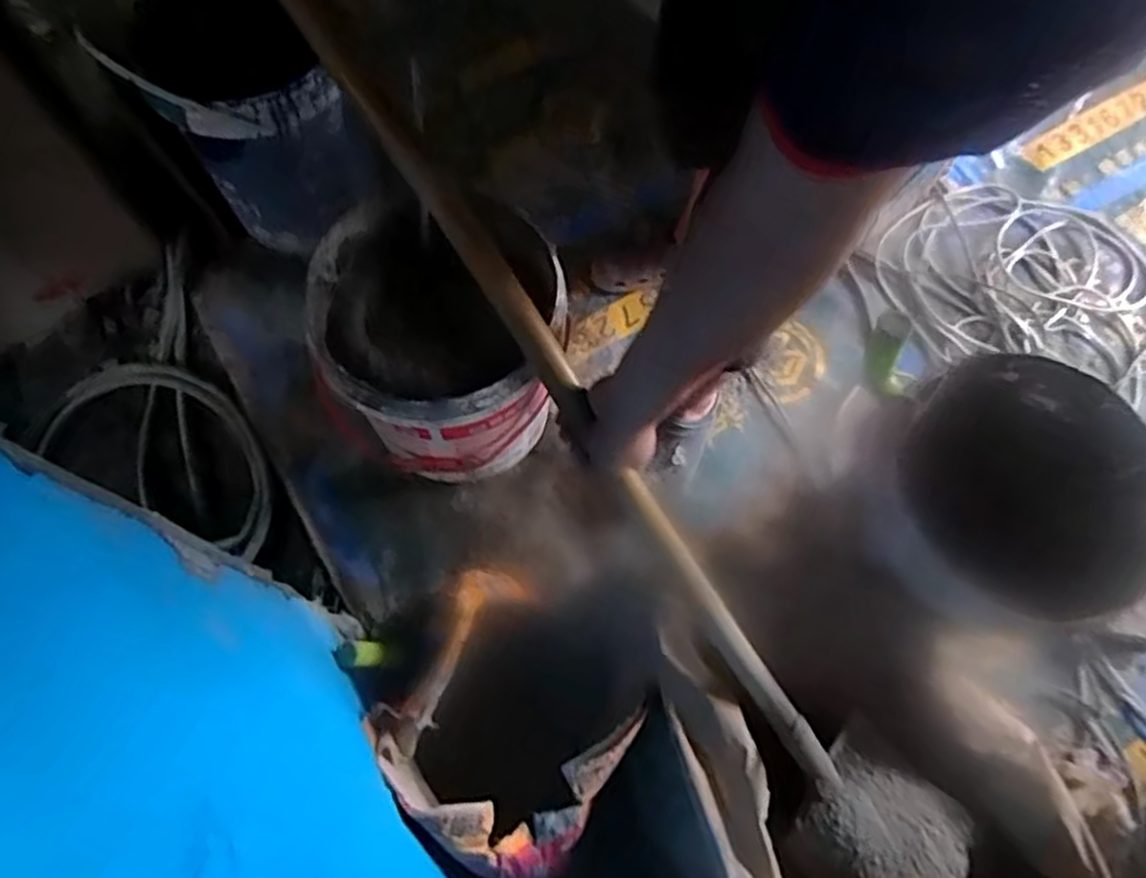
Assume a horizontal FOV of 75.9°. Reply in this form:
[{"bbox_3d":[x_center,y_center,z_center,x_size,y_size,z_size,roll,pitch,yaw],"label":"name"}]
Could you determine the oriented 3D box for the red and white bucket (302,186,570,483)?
[{"bbox_3d":[-0.188,-0.121,1.021,0.305,0.312,0.287,1,69,-2],"label":"red and white bucket"}]

